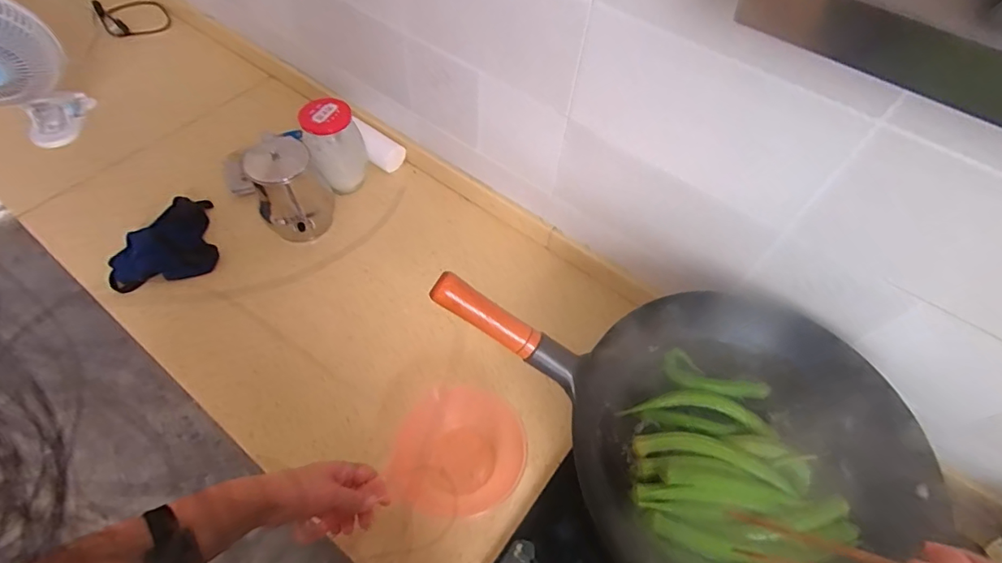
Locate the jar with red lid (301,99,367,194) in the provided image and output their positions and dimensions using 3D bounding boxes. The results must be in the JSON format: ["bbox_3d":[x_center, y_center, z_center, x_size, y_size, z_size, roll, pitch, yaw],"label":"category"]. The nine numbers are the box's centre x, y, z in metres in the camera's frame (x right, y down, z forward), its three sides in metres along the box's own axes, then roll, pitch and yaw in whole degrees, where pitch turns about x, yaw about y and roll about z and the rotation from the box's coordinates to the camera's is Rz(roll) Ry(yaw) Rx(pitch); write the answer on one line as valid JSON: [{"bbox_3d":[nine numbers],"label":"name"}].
[{"bbox_3d":[-0.300,-0.246,0.883,0.095,0.147,0.100,-13,58,-11],"label":"jar with red lid"}]

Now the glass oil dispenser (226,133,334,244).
[{"bbox_3d":[-0.358,-0.138,0.807,0.121,0.163,0.115,1,57,-2],"label":"glass oil dispenser"}]

